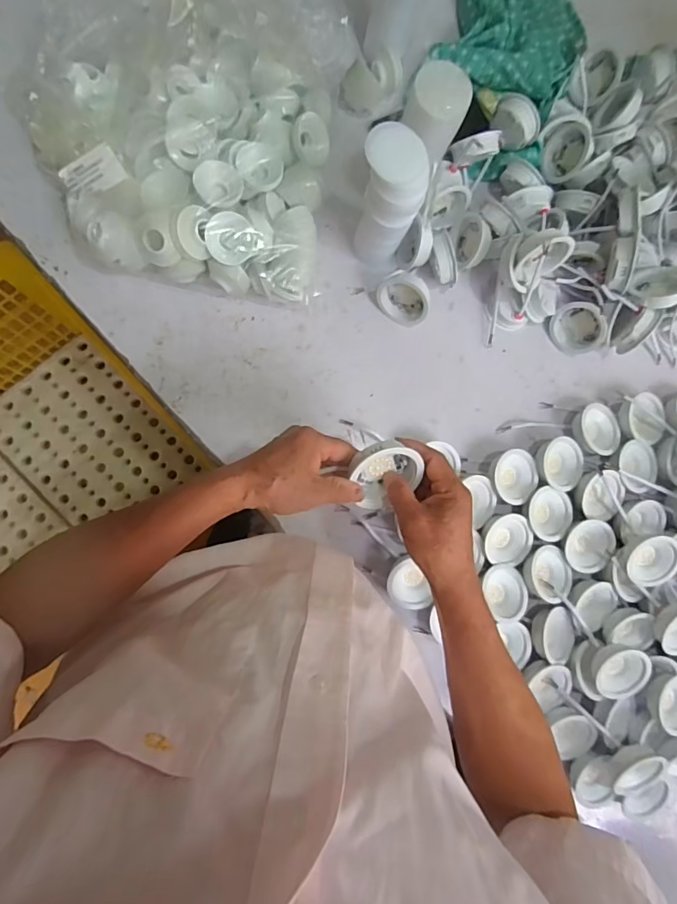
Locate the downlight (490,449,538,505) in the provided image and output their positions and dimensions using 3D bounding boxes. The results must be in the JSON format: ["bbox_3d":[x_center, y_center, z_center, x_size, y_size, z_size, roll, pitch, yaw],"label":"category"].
[{"bbox_3d":[0.234,0.033,0.624,0.068,0.041,0.072,-7,87,-8],"label":"downlight"}]

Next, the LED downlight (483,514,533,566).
[{"bbox_3d":[0.224,0.116,0.614,0.069,0.030,0.065,1,86,-7],"label":"LED downlight"}]

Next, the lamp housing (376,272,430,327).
[{"bbox_3d":[0.090,-0.204,0.618,0.068,0.066,0.029,47,65,-15],"label":"lamp housing"}]

